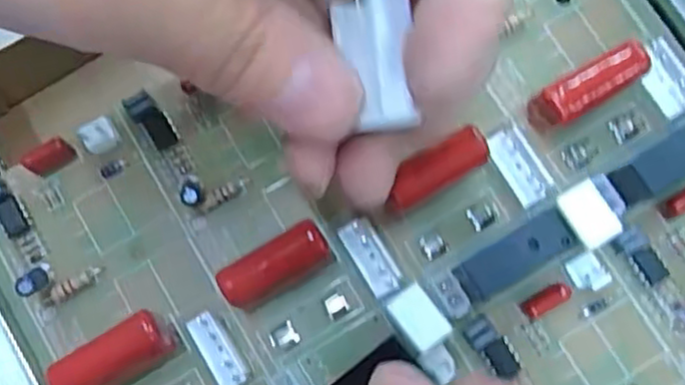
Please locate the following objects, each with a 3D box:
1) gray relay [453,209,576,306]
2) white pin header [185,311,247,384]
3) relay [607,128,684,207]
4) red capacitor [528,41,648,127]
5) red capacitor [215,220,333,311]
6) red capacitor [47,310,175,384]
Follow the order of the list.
[{"bbox_3d":[0.039,0.017,0.166,0.027,0.023,0.010,-31,81,-3],"label":"gray relay"},{"bbox_3d":[-0.032,0.041,0.176,0.007,0.004,0.020,-31,81,-3],"label":"white pin header"},{"bbox_3d":[0.076,-0.006,0.169,0.030,0.023,0.010,-29,81,-3],"label":"relay"},{"bbox_3d":[0.061,-0.026,0.176,0.029,0.017,0.013,-27,80,-6],"label":"red capacitor"},{"bbox_3d":[-0.016,0.019,0.172,0.027,0.020,0.010,-30,81,-3],"label":"red capacitor"},{"bbox_3d":[-0.055,0.040,0.169,0.028,0.017,0.012,-33,81,-4],"label":"red capacitor"}]

